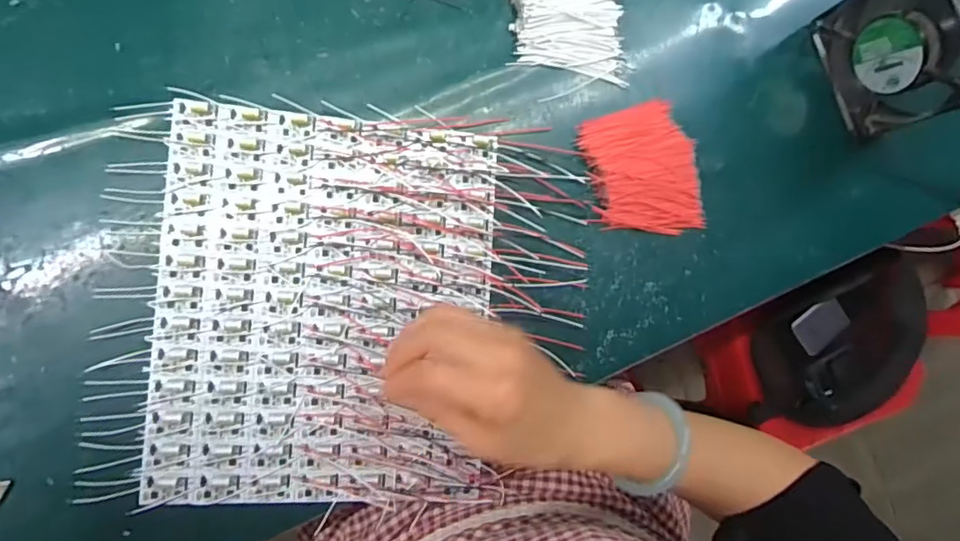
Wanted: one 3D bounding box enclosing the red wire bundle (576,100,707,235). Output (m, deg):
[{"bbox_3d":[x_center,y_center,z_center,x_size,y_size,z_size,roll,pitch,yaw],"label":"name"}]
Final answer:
[{"bbox_3d":[0.141,-0.084,0.465,0.095,0.018,0.112,-15,92,-13],"label":"red wire bundle"}]

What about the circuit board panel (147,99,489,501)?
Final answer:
[{"bbox_3d":[-0.112,0.028,0.415,0.242,0.005,0.288,3,88,-12],"label":"circuit board panel"}]

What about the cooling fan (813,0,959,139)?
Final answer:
[{"bbox_3d":[0.351,-0.182,0.457,0.035,0.130,0.119,-20,91,-11],"label":"cooling fan"}]

